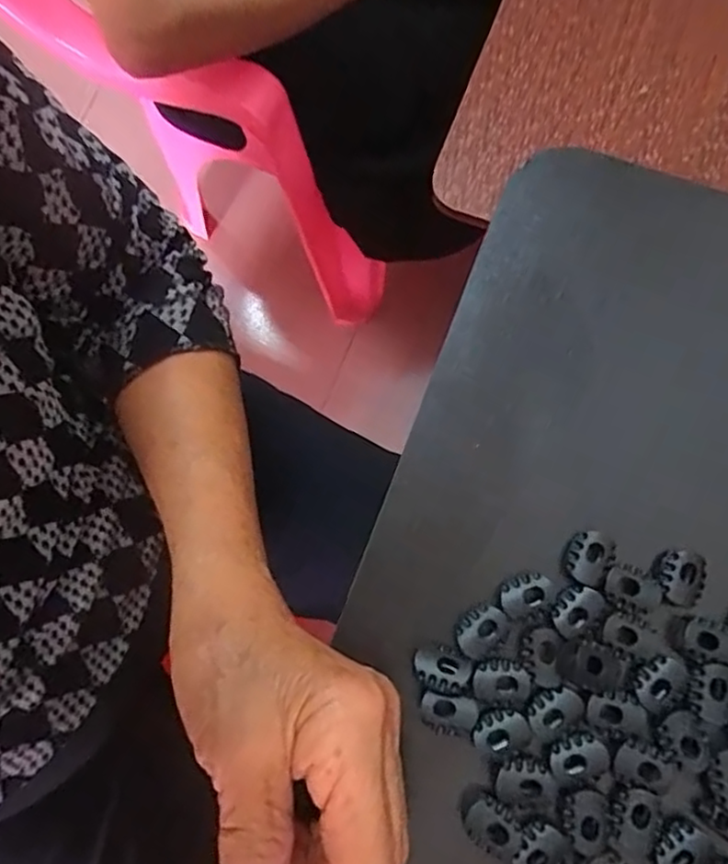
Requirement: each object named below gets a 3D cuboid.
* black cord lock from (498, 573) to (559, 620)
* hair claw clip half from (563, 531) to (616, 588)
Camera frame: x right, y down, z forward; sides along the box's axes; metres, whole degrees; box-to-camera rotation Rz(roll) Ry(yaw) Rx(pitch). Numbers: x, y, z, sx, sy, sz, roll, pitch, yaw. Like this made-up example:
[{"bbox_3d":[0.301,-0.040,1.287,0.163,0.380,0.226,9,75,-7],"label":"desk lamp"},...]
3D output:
[{"bbox_3d":[0.063,0.063,0.259,0.022,0.005,0.015,-21,78,-4],"label":"black cord lock"},{"bbox_3d":[0.089,0.050,0.261,0.017,0.008,0.020,22,79,6],"label":"hair claw clip half"}]

